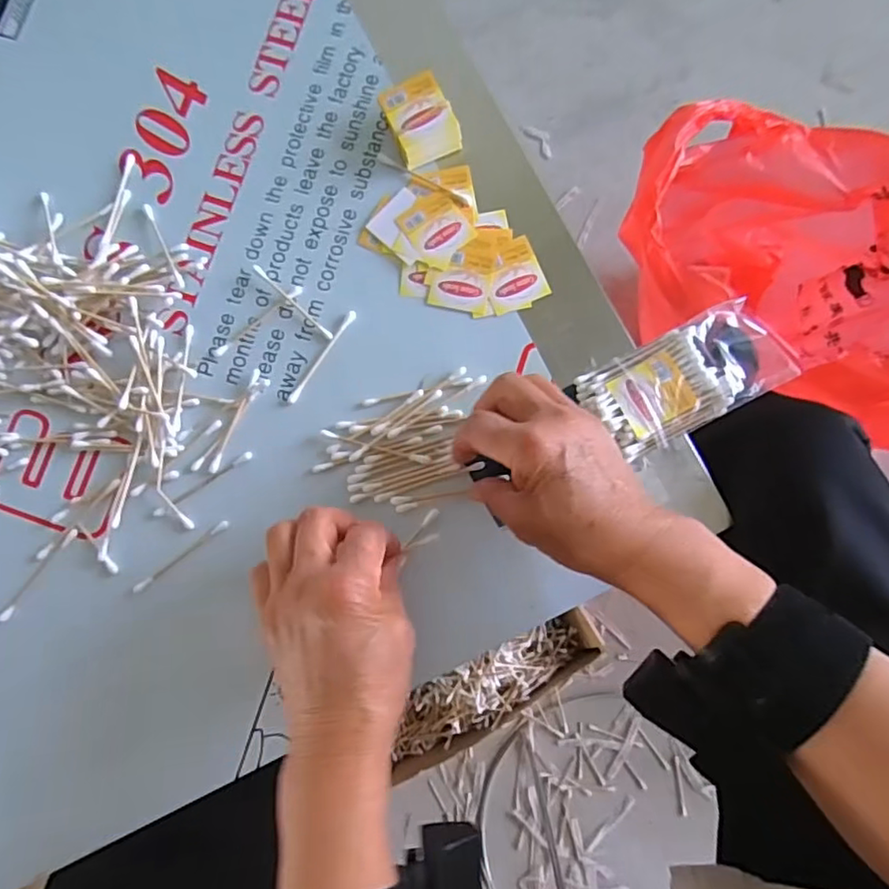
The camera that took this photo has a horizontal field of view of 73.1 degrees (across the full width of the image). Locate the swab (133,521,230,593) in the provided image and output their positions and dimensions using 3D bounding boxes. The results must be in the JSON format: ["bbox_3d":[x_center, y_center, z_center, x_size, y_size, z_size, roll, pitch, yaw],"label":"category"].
[{"bbox_3d":[-0.171,0.073,0.390,0.073,0.004,0.006,-37,82,-4],"label":"swab"}]

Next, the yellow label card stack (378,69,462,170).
[{"bbox_3d":[-0.016,-0.218,0.406,0.041,0.023,0.051,-26,82,0],"label":"yellow label card stack"}]

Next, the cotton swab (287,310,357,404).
[{"bbox_3d":[-0.082,-0.059,0.399,0.007,0.004,0.073,34,84,6],"label":"cotton swab"}]

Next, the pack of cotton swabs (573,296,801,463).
[{"bbox_3d":[0.151,-0.043,0.375,0.119,0.013,0.060,-27,81,-2],"label":"pack of cotton swabs"}]

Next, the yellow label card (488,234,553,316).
[{"bbox_3d":[0.045,-0.113,0.398,0.039,0.004,0.043,-22,82,1],"label":"yellow label card"}]

